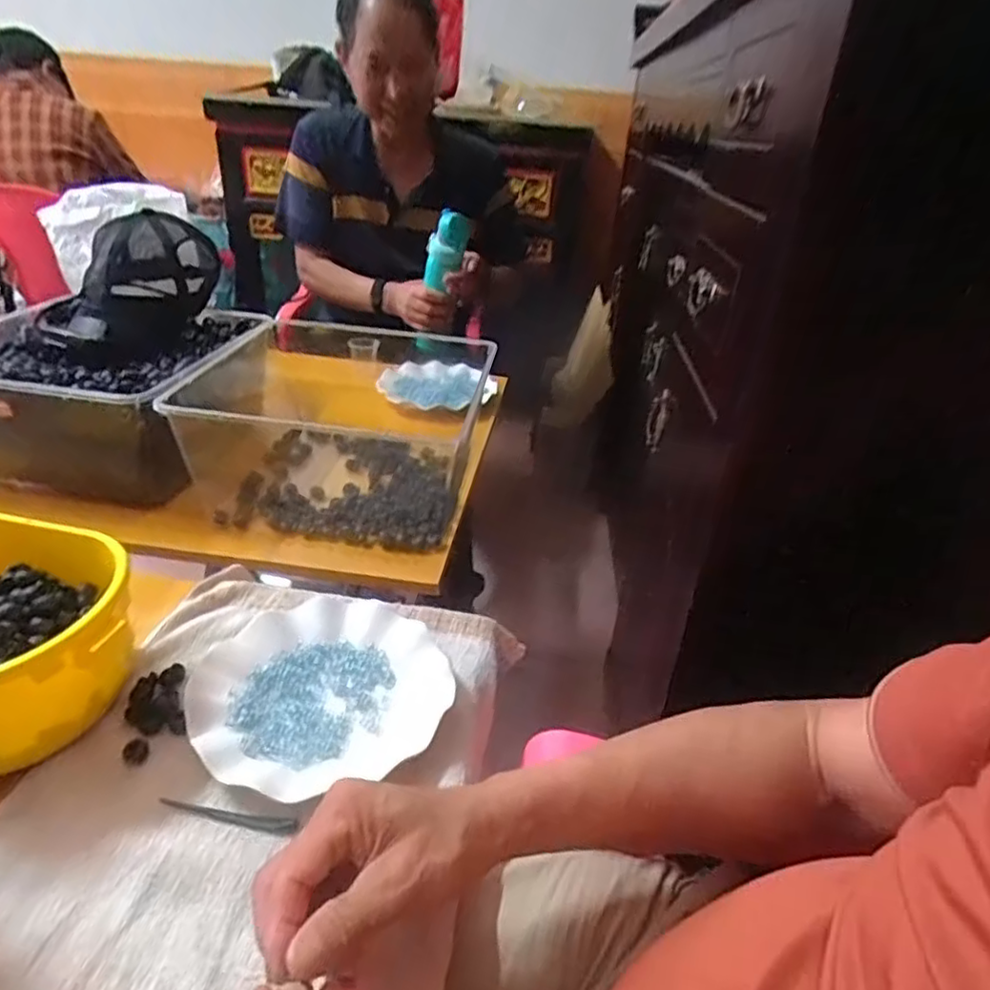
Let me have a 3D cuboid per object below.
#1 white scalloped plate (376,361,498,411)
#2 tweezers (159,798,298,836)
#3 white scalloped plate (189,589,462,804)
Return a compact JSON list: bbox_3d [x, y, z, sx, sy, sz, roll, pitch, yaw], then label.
[{"bbox_3d":[-0.086,-0.174,1.011,0.172,0.022,0.102,6,46,-1],"label":"white scalloped plate"},{"bbox_3d":[-0.169,0.202,0.416,0.090,0.012,0.009,9,30,7],"label":"tweezers"},{"bbox_3d":[-0.130,0.143,0.493,0.177,0.024,0.174,4,30,-2],"label":"white scalloped plate"}]

